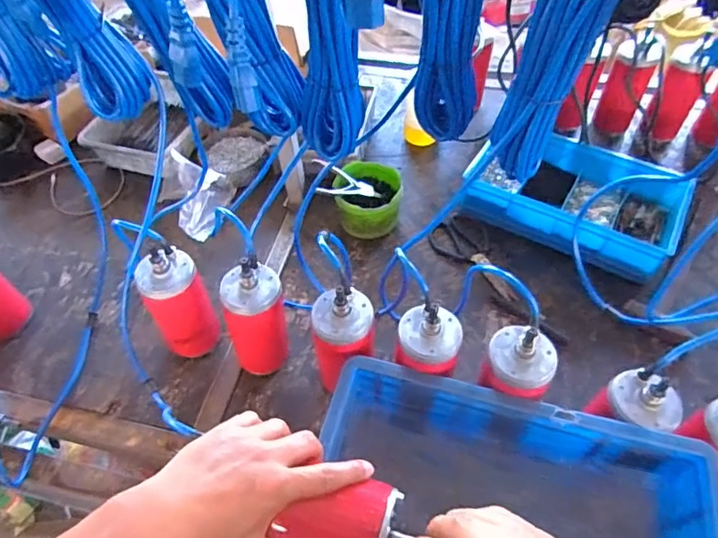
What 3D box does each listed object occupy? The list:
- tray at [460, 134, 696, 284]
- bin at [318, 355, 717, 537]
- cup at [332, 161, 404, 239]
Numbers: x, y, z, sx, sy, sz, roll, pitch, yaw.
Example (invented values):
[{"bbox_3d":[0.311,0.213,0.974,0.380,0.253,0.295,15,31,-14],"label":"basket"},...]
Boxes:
[{"bbox_3d":[0.375,-0.125,0.868,0.351,0.079,0.229,24,57,19],"label":"tray"},{"bbox_3d":[0.144,0.292,0.510,0.397,0.147,0.300,11,54,11],"label":"bin"},{"bbox_3d":[0.018,-0.122,0.868,0.114,0.078,0.114,-1,52,1],"label":"cup"}]

